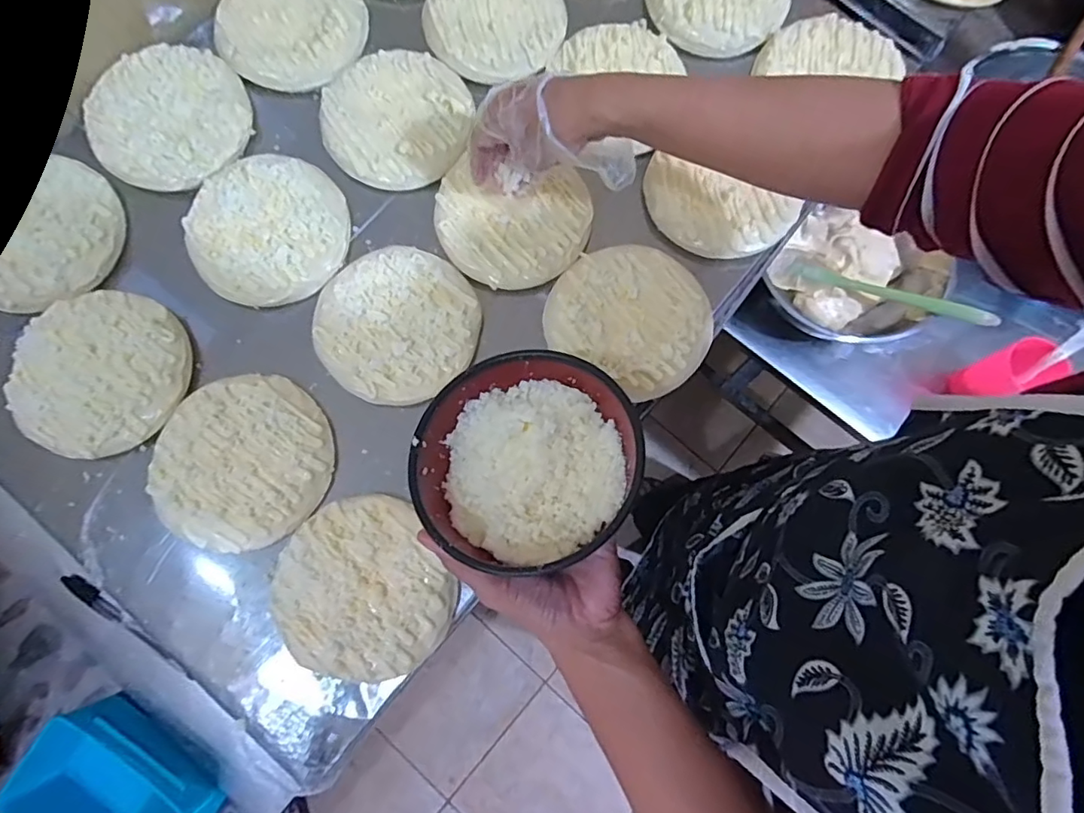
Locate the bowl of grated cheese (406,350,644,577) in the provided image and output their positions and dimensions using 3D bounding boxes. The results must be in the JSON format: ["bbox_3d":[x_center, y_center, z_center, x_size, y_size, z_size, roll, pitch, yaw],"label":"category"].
[{"bbox_3d":[-0.010,0.032,0.351,0.138,0.055,0.132,7,78,2],"label":"bowl of grated cheese"}]

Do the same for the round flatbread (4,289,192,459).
[{"bbox_3d":[-0.387,-0.032,0.476,0.143,0.012,0.144,0,78,0],"label":"round flatbread"}]

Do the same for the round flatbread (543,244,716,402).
[{"bbox_3d":[0.082,-0.085,0.490,0.142,0.010,0.123,33,80,7],"label":"round flatbread"}]

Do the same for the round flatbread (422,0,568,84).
[{"bbox_3d":[-0.048,-0.402,0.562,0.139,0.019,0.133,9,78,2],"label":"round flatbread"}]

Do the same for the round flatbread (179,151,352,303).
[{"bbox_3d":[-0.257,-0.166,0.509,0.146,0.020,0.134,-43,81,-8],"label":"round flatbread"}]

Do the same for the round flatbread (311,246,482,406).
[{"bbox_3d":[-0.131,-0.076,0.497,0.141,0.012,0.142,0,78,0],"label":"round flatbread"}]

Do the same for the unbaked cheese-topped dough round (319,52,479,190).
[{"bbox_3d":[-0.144,-0.288,0.543,0.143,0.015,0.141,0,78,0],"label":"unbaked cheese-topped dough round"}]

